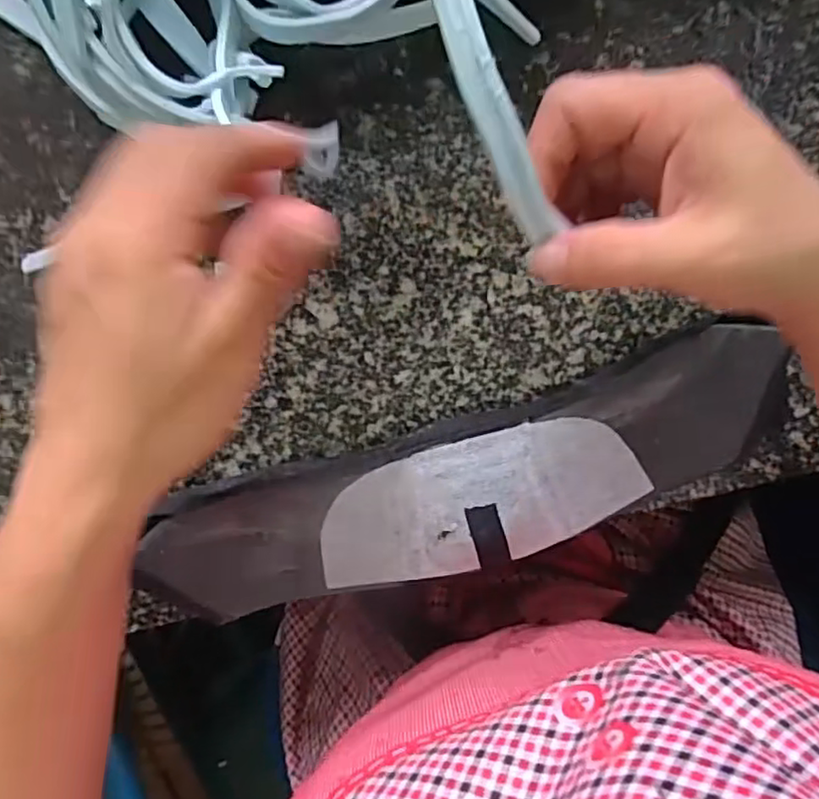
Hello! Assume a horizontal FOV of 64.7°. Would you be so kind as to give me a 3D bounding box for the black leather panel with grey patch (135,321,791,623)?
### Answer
[{"bbox_3d":[0.033,0.039,0.297,0.294,0.026,0.071,-18,93,0],"label":"black leather panel with grey patch"}]

